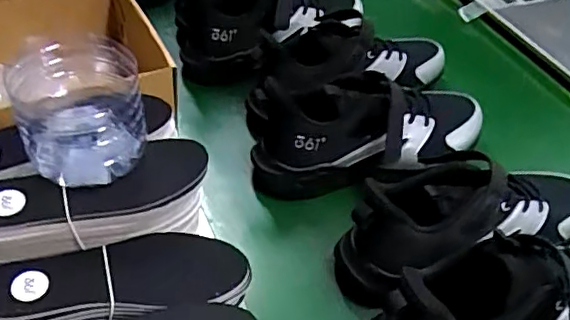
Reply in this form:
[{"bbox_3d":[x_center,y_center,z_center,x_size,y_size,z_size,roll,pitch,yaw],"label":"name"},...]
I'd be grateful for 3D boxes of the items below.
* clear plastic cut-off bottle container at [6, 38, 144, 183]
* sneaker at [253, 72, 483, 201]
[{"bbox_3d":[-0.176,-0.047,0.498,0.101,0.090,0.112,-9,47,-13],"label":"clear plastic cut-off bottle container"},{"bbox_3d":[0.104,-0.027,0.661,0.282,0.120,0.099,-13,48,-17],"label":"sneaker"}]

